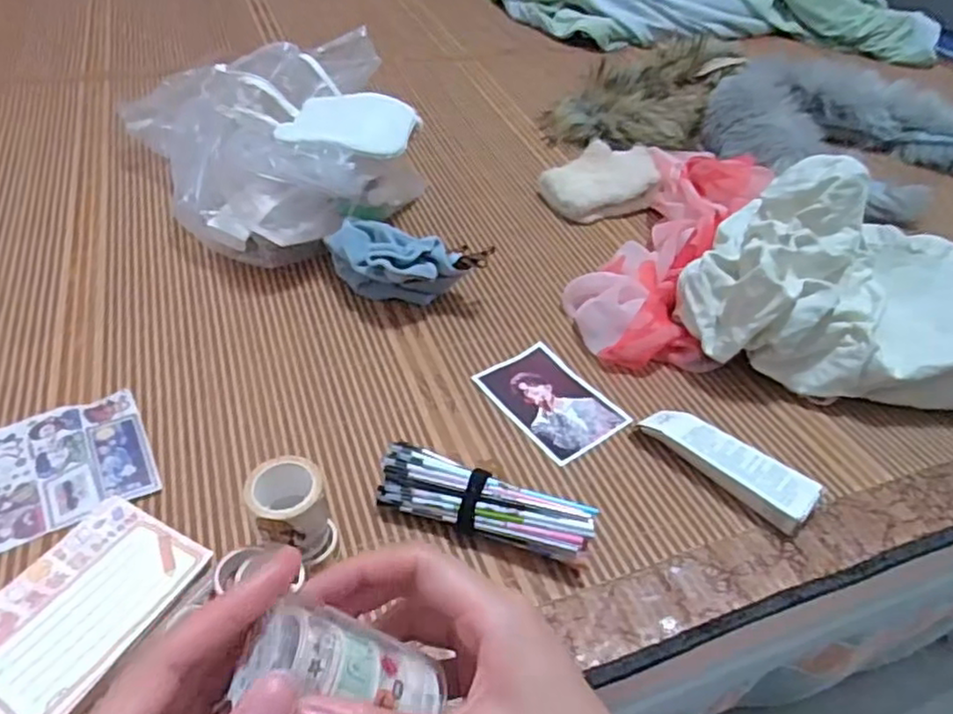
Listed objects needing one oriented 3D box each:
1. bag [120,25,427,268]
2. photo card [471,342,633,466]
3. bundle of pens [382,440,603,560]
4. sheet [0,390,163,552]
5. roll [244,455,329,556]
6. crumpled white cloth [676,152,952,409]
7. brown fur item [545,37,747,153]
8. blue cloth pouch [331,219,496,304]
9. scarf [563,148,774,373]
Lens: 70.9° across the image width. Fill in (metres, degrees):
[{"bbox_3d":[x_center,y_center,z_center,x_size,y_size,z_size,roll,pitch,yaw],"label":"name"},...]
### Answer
[{"bbox_3d":[-0.191,-0.229,0.679,0.257,0.109,0.312,-22,50,-26],"label":"bag"},{"bbox_3d":[0.058,0.032,0.516,0.074,0.005,0.105,-25,51,-28],"label":"photo card"},{"bbox_3d":[0.004,0.095,0.416,0.131,0.036,0.033,17,45,12],"label":"bundle of pens"},{"bbox_3d":[-0.286,0.075,0.433,0.135,0.007,0.098,-20,49,-25],"label":"sheet"},{"bbox_3d":[-0.104,0.080,0.369,0.040,0.031,0.045,-9,46,-15],"label":"roll"},{"bbox_3d":[0.333,-0.054,0.541,0.327,0.137,0.170,3,44,-3],"label":"crumpled white cloth"},{"bbox_3d":[0.256,-0.375,0.923,0.169,0.076,0.397,29,48,23],"label":"brown fur item"},{"bbox_3d":[-0.065,-0.074,0.576,0.140,0.058,0.058,12,44,7],"label":"blue cloth pouch"},{"bbox_3d":[0.185,-0.113,0.646,0.143,0.062,0.339,19,45,14],"label":"scarf"}]

